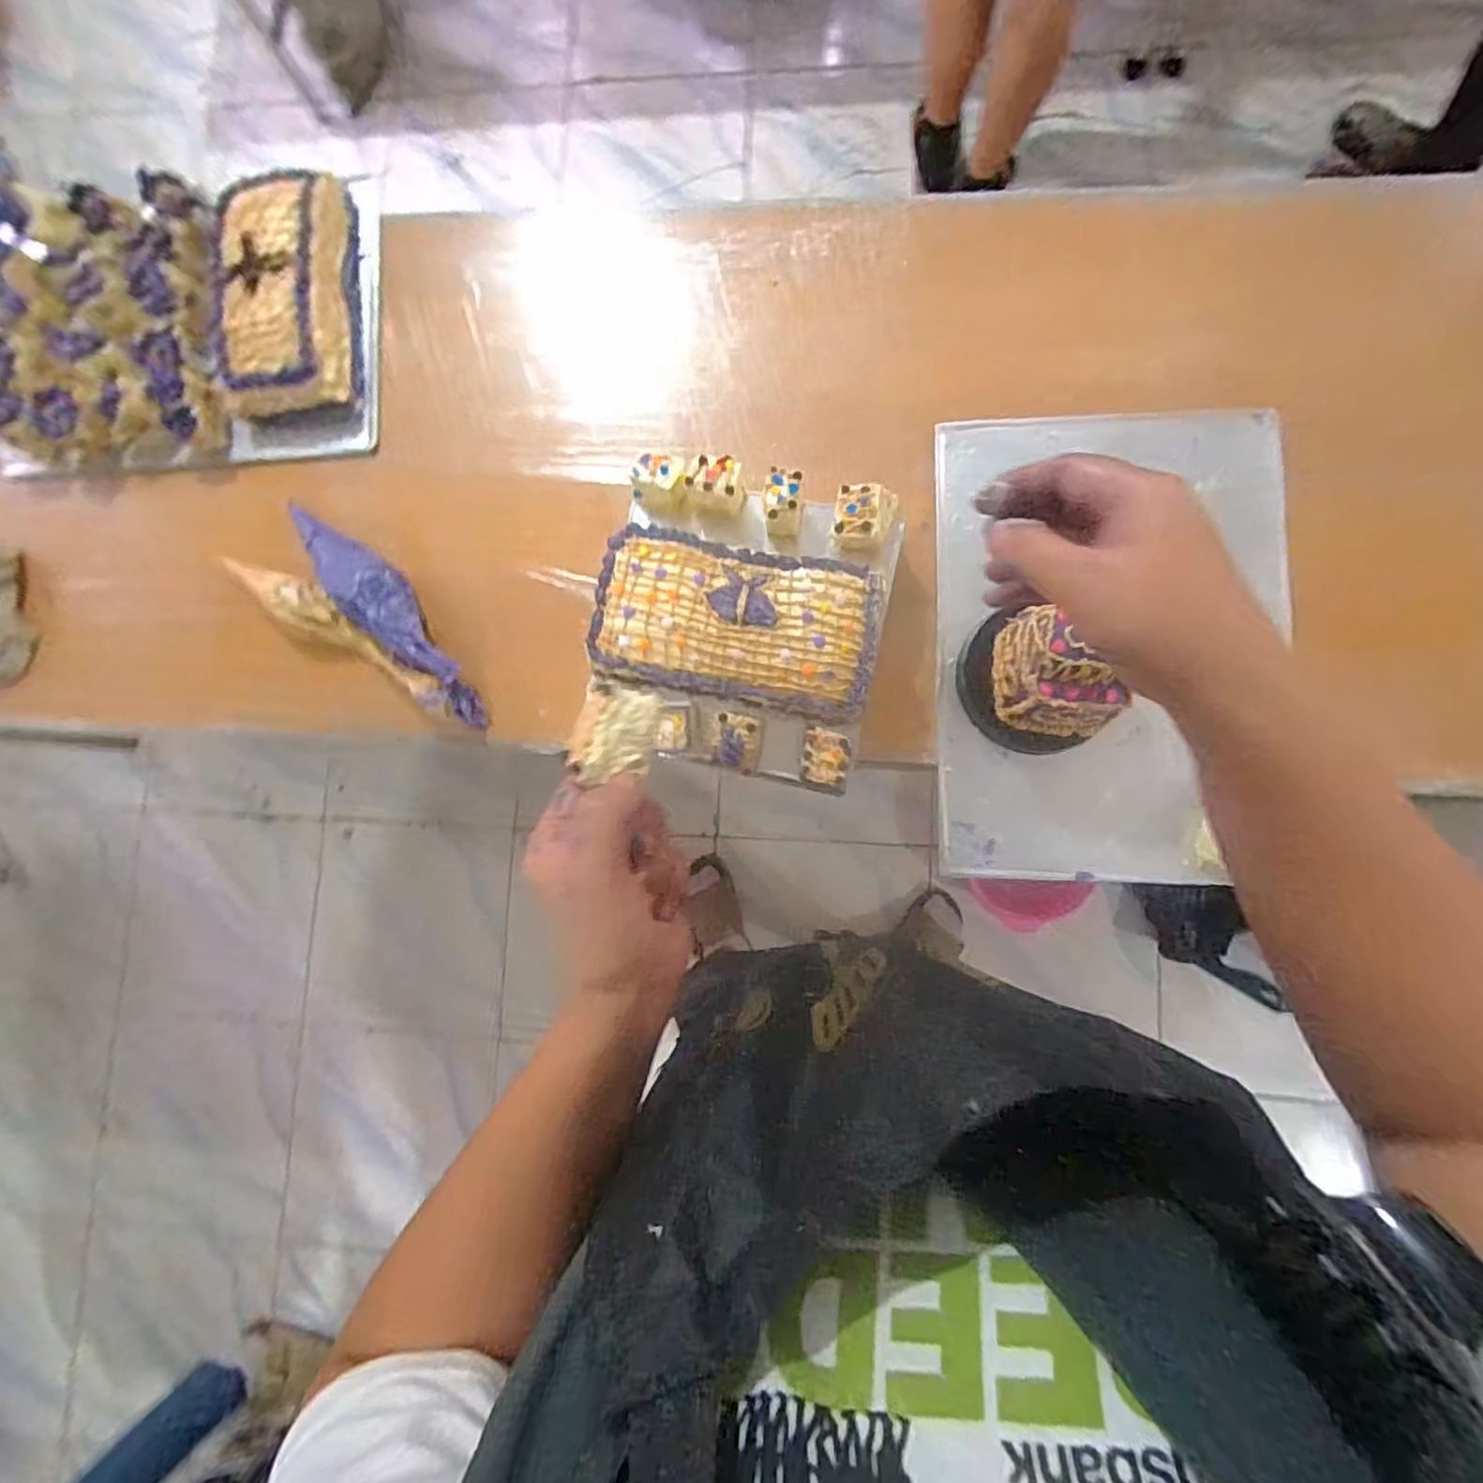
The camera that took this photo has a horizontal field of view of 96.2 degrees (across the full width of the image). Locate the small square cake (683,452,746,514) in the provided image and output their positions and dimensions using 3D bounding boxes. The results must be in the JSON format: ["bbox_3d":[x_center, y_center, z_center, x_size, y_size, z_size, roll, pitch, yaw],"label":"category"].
[{"bbox_3d":[-0.019,-0.181,0.472,0.040,0.033,0.031,11,85,6],"label":"small square cake"}]

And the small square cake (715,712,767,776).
[{"bbox_3d":[-0.002,0.001,0.457,0.033,0.017,0.037,14,86,6],"label":"small square cake"}]

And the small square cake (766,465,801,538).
[{"bbox_3d":[0.030,-0.167,0.471,0.024,0.037,0.036,0,84,5],"label":"small square cake"}]

